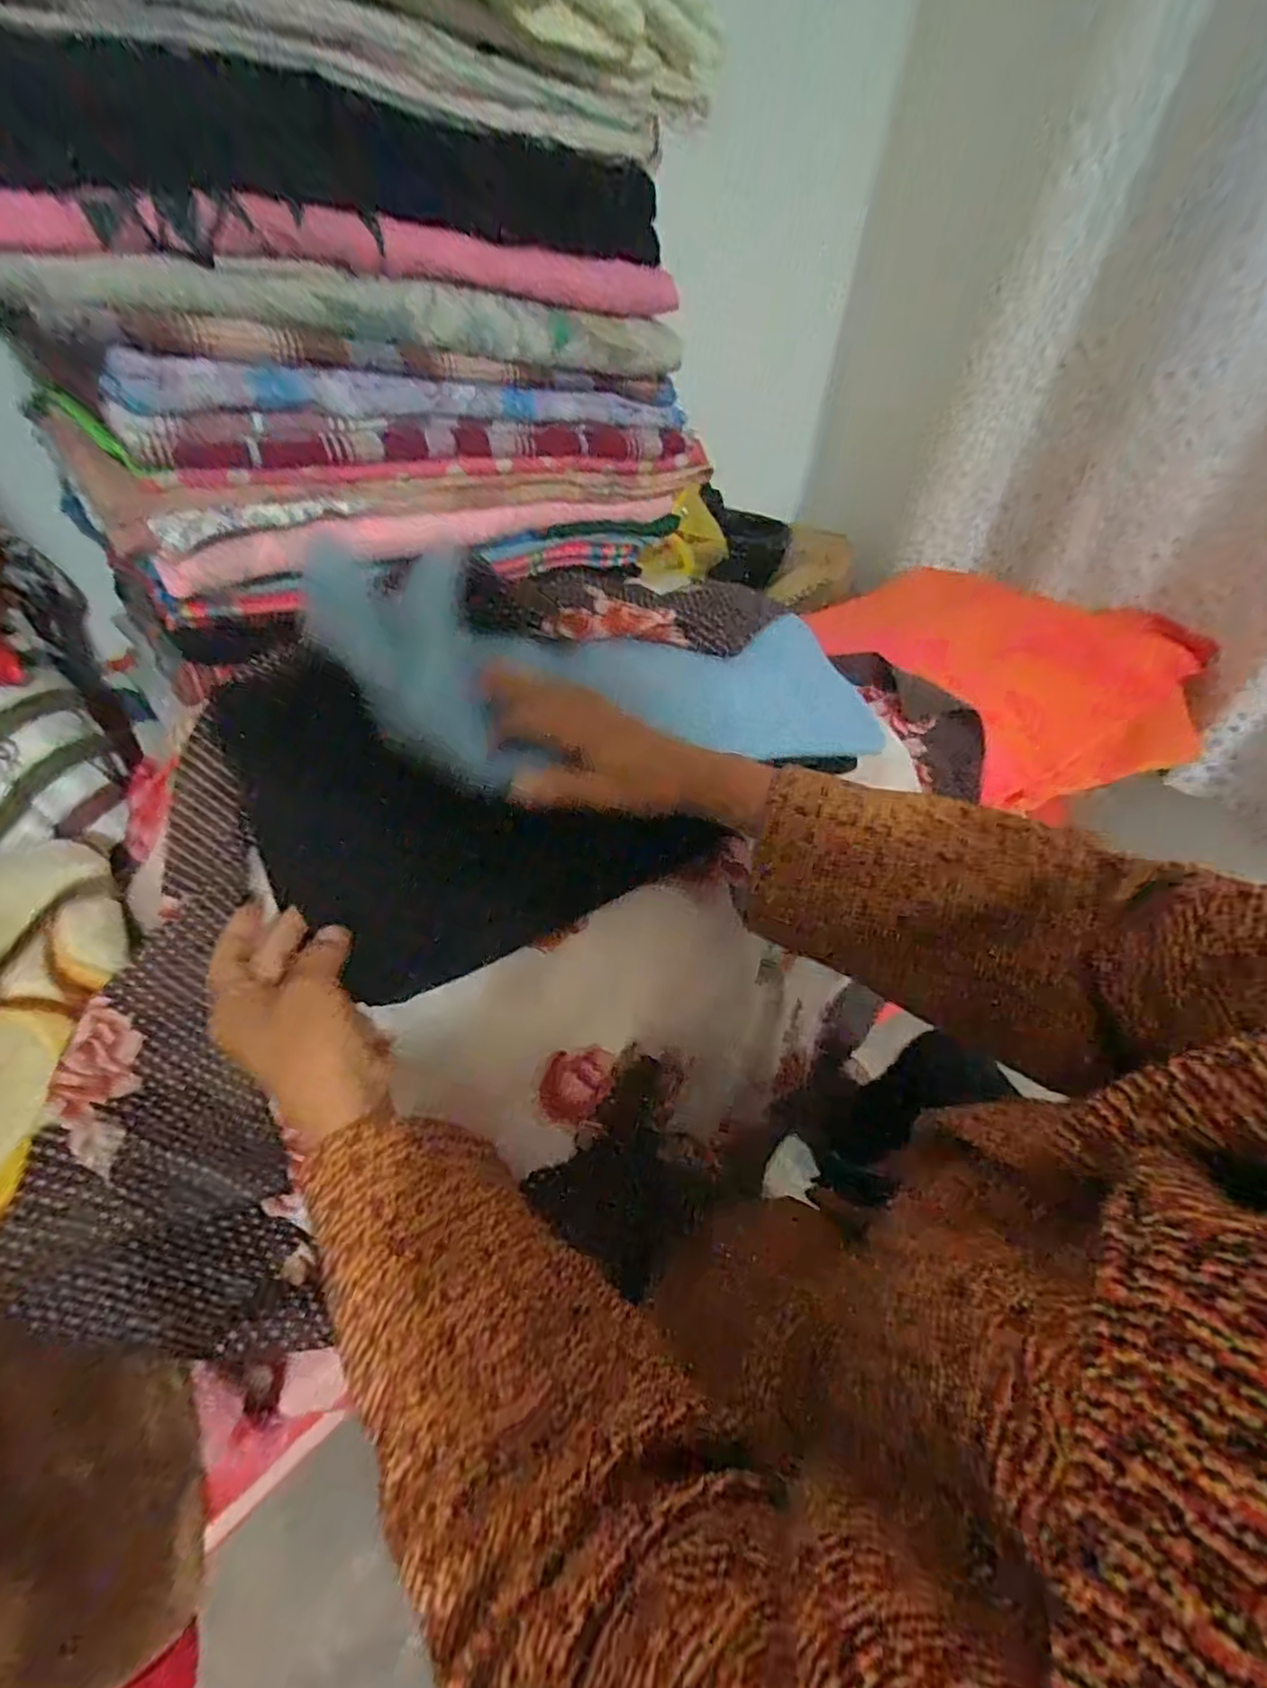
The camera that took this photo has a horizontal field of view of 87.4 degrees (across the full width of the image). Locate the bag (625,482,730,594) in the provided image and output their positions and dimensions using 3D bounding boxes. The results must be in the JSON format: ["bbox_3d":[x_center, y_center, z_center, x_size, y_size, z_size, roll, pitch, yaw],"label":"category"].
[{"bbox_3d":[0.082,-0.457,1.014,0.098,0.084,0.258,20,47,11],"label":"bag"}]

